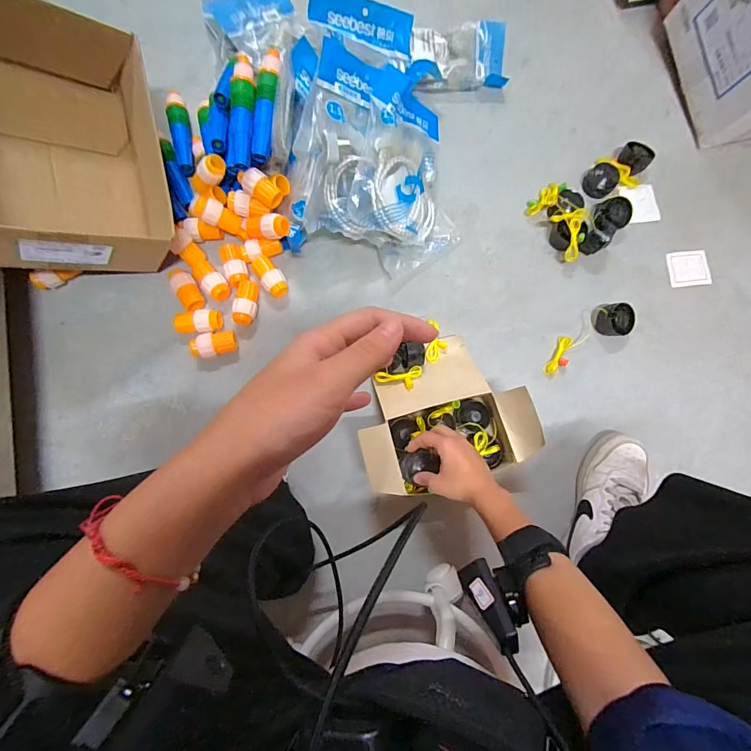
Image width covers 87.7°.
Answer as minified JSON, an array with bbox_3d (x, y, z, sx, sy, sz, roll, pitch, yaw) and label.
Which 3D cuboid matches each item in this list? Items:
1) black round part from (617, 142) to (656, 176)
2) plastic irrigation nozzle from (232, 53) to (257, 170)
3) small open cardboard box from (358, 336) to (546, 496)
[{"bbox_3d":[0.439,-0.369,0.663,0.039,0.034,0.050,-44,85,-6],"label":"black round part"},{"bbox_3d":[-0.186,-0.373,0.550,0.034,0.025,0.159,2,95,-1],"label":"plastic irrigation nozzle"},{"bbox_3d":[0.087,0.051,0.556,0.224,0.091,0.199,-17,83,-3],"label":"small open cardboard box"}]

